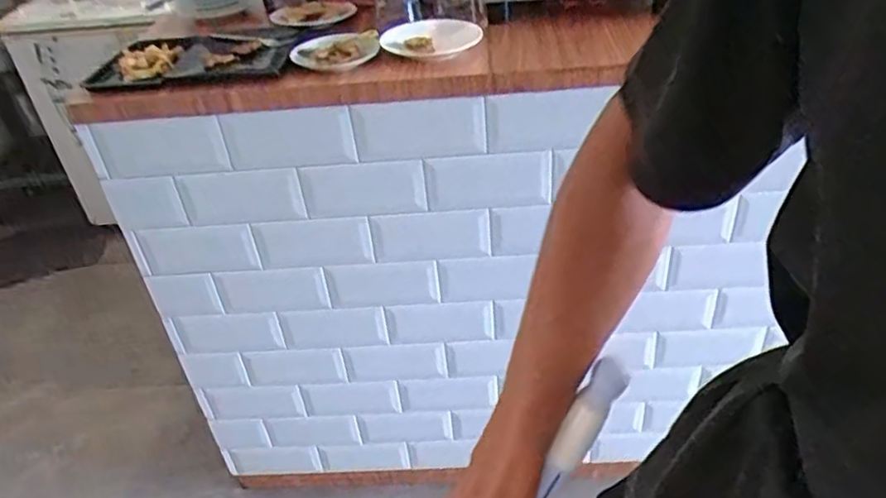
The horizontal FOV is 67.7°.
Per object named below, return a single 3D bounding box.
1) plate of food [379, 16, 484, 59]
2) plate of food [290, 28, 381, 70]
[{"bbox_3d":[-0.020,-0.338,1.036,0.148,0.030,0.136,-4,36,3],"label":"plate of food"},{"bbox_3d":[-0.167,-0.314,1.035,0.133,0.022,0.119,-10,36,-6],"label":"plate of food"}]

